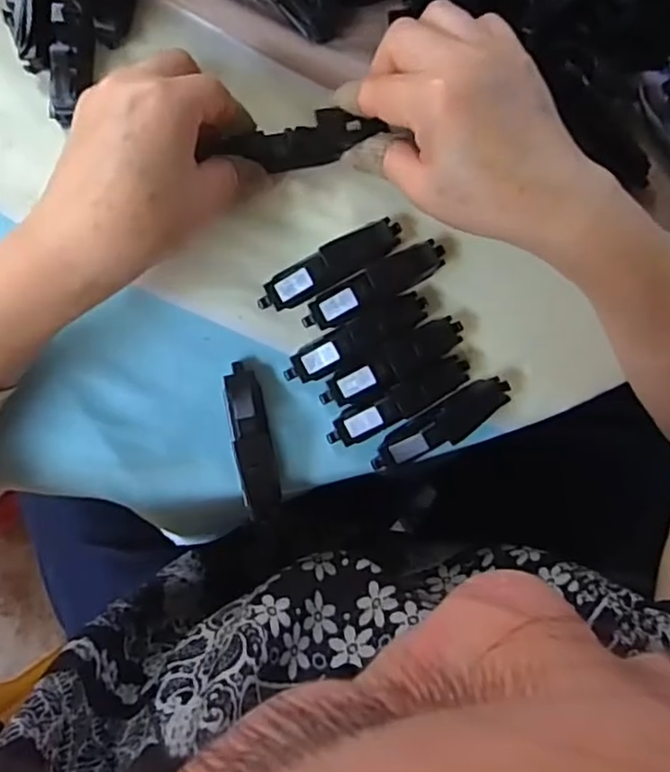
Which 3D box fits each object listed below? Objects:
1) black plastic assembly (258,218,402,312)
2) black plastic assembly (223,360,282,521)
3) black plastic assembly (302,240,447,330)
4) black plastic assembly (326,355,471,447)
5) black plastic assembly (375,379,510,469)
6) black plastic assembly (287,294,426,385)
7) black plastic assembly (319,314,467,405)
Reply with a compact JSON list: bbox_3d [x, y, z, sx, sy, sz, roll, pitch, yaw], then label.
[{"bbox_3d":[-0.001,-0.062,0.328,0.080,0.015,0.019,-29,92,-5],"label":"black plastic assembly"},{"bbox_3d":[-0.042,0.029,0.325,0.019,0.019,0.079,-11,91,-6],"label":"black plastic assembly"},{"bbox_3d":[0.021,-0.052,0.331,0.079,0.013,0.020,-27,92,-5],"label":"black plastic assembly"},{"bbox_3d":[0.034,0.008,0.330,0.080,0.016,0.017,-28,92,-5],"label":"black plastic assembly"},{"bbox_3d":[0.057,0.020,0.334,0.079,0.013,0.019,-31,93,-5],"label":"black plastic assembly"},{"bbox_3d":[0.013,-0.024,0.331,0.080,0.015,0.020,-32,93,-5],"label":"black plastic assembly"},{"bbox_3d":[0.031,-0.012,0.331,0.080,0.014,0.019,-27,92,-5],"label":"black plastic assembly"}]

